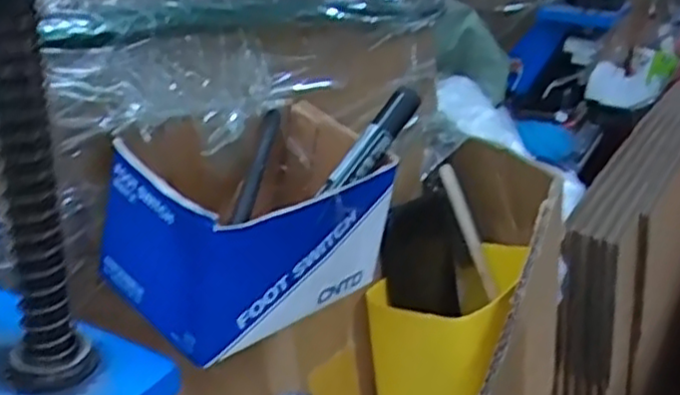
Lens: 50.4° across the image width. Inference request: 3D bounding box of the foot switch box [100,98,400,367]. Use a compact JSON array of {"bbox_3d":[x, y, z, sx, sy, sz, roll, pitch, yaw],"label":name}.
[{"bbox_3d":[-0.042,0.011,0.355,0.097,0.075,0.124,22,29,35],"label":"foot switch box"}]

